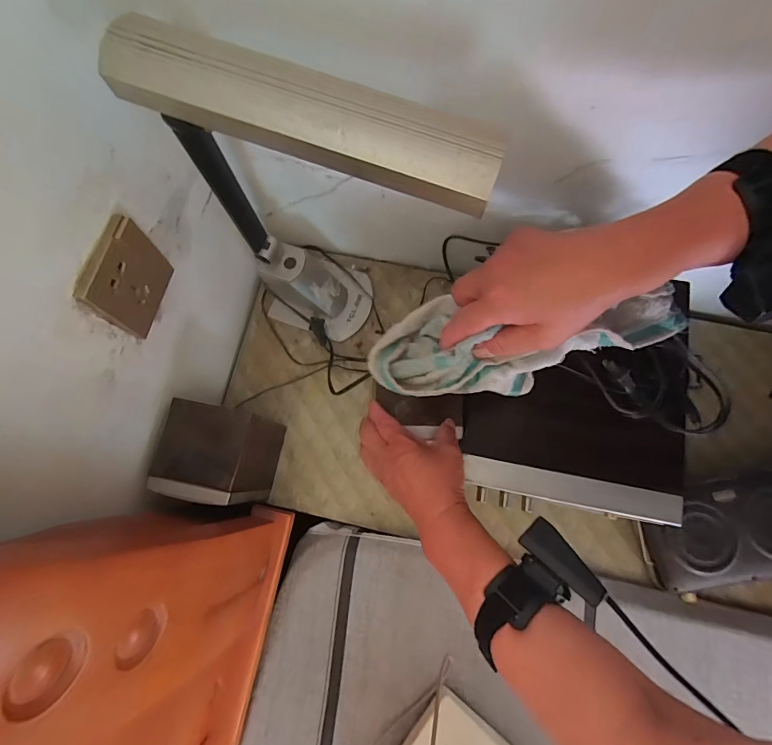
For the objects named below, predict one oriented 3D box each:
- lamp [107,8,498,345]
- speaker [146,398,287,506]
[{"bbox_3d":[-0.047,-0.141,0.449,0.278,0.395,0.114,25,78,8],"label":"lamp"},{"bbox_3d":[-0.203,0.101,0.517,0.104,0.157,0.107,-1,75,2],"label":"speaker"}]

